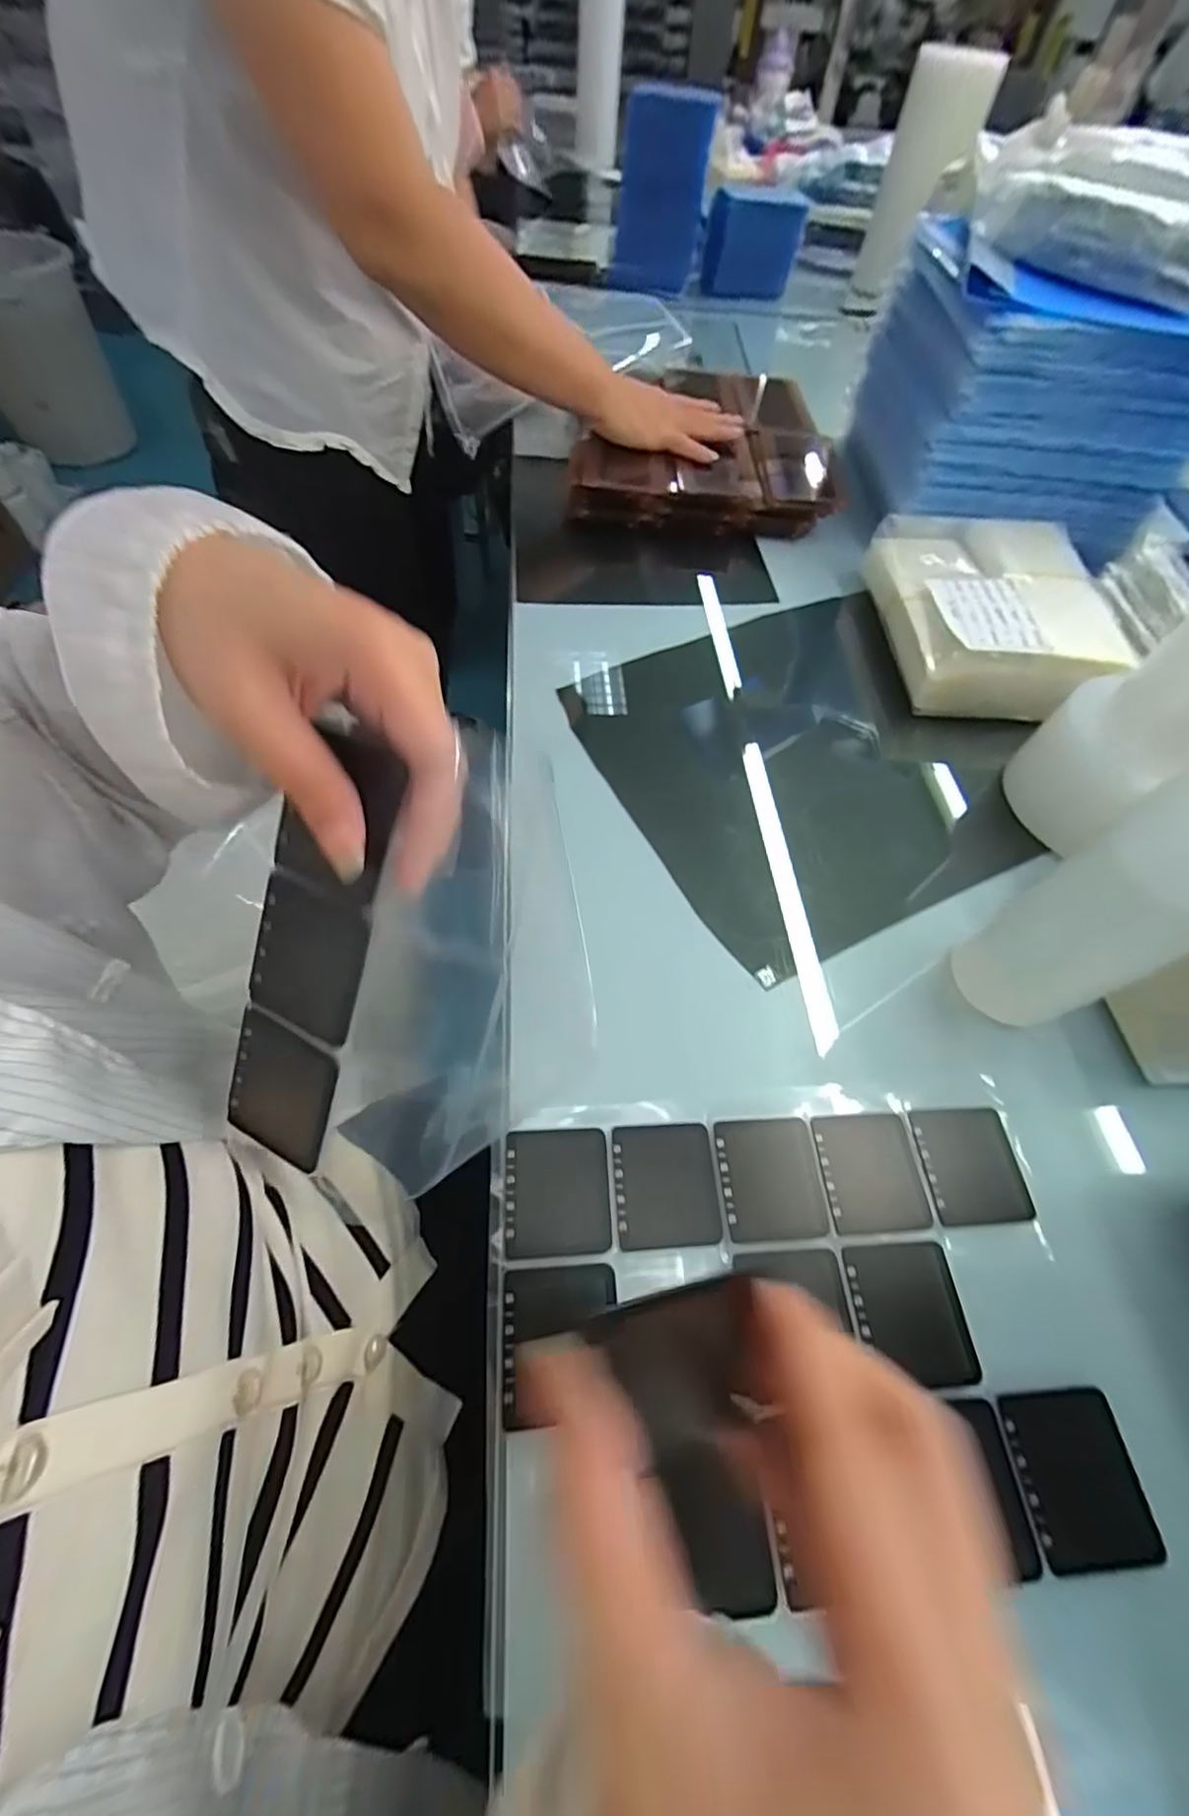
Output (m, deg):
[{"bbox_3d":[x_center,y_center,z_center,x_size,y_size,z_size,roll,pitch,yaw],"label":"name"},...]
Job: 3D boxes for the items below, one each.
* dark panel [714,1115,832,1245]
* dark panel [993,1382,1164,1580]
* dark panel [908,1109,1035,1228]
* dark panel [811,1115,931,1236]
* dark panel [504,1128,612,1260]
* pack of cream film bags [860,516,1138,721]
[{"bbox_3d":[0.088,0.135,0.294,0.050,0.006,0.054,-3,60,-5],"label":"dark panel"},{"bbox_3d":[0.200,0.234,0.242,0.050,0.007,0.055,-4,61,0],"label":"dark panel"},{"bbox_3d":[0.194,0.133,0.305,0.049,0.005,0.054,-2,60,-4],"label":"dark panel"},{"bbox_3d":[0.141,0.134,0.300,0.050,0.004,0.054,-2,60,-4],"label":"dark panel"},{"bbox_3d":[-0.018,0.136,0.284,0.049,0.005,0.055,-2,60,-4],"label":"dark panel"},{"bbox_3d":[0.337,-0.256,0.504,0.170,0.057,0.208,3,59,-1],"label":"pack of cream film bags"}]

